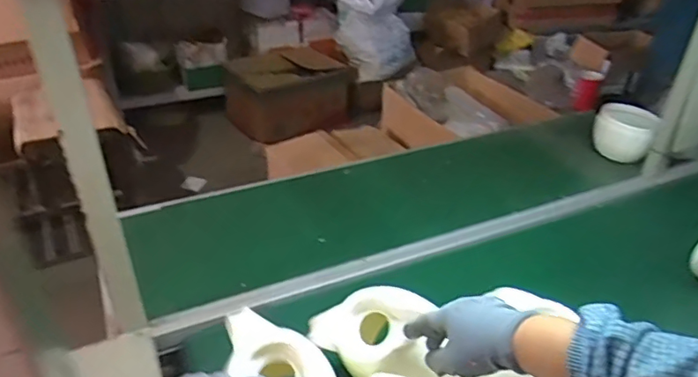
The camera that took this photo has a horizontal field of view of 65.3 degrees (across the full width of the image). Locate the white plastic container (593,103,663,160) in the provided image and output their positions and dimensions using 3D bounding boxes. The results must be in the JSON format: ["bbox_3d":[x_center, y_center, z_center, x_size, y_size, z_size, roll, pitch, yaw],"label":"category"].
[{"bbox_3d":[0.709,-0.145,1.416,0.139,0.119,0.142,16,36,21],"label":"white plastic container"}]

